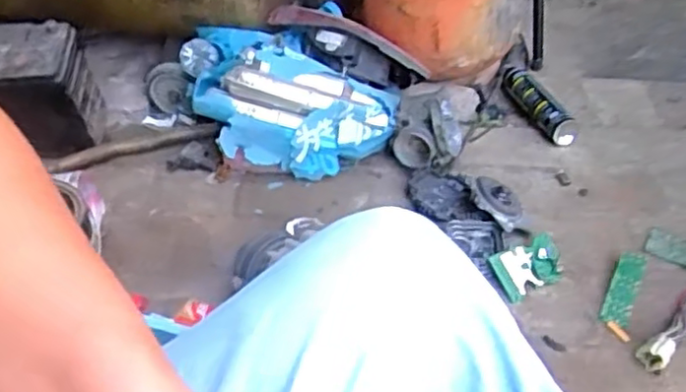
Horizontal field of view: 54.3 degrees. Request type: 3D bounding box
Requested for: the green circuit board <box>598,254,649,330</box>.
[{"bbox_3d":[0.382,0.125,0.908,0.037,0.011,0.135,17,51,27],"label":"green circuit board"}]

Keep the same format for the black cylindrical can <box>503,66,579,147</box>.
[{"bbox_3d":[0.346,-0.167,1.201,0.053,0.045,0.225,-14,43,-15],"label":"black cylindrical can"}]

